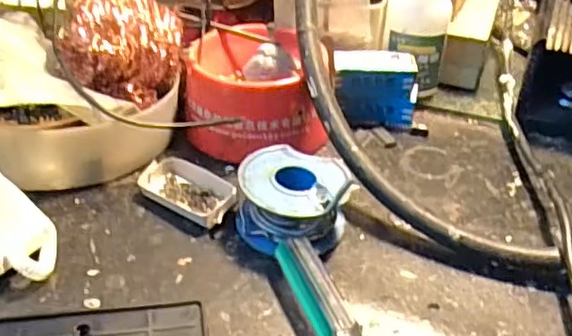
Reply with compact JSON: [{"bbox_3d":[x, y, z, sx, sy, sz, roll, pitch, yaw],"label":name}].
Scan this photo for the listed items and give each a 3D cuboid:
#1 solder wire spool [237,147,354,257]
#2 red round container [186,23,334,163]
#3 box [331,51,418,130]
[{"bbox_3d":[0.003,0.016,0.297,0.050,0.031,0.055,2,37,-2],"label":"solder wire spool"},{"bbox_3d":[-0.020,-0.046,0.366,0.078,0.044,0.086,-3,38,-9],"label":"red round container"},{"bbox_3d":[0.053,-0.047,0.382,0.049,0.039,0.025,3,37,-1],"label":"box"}]

